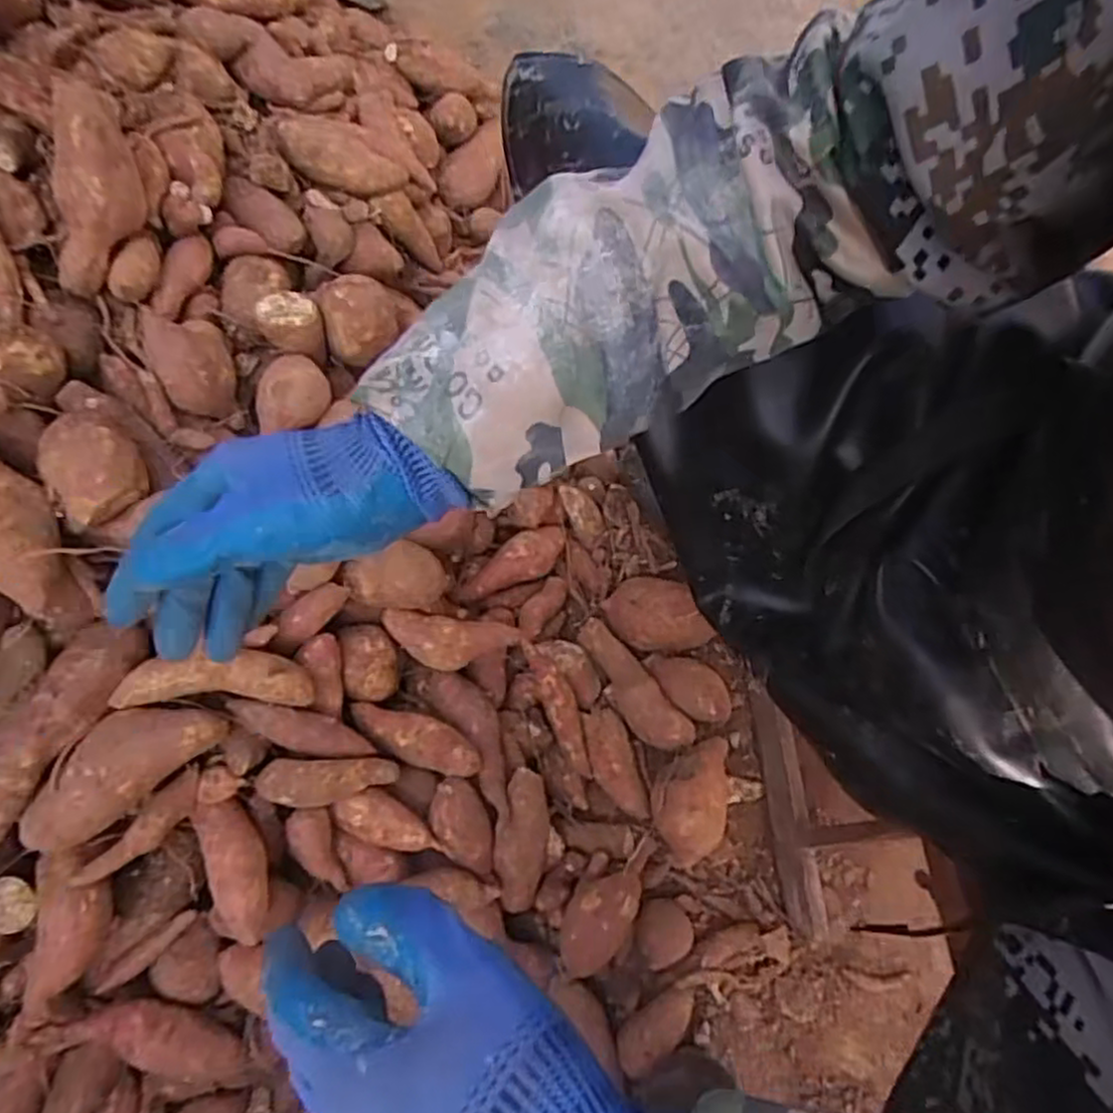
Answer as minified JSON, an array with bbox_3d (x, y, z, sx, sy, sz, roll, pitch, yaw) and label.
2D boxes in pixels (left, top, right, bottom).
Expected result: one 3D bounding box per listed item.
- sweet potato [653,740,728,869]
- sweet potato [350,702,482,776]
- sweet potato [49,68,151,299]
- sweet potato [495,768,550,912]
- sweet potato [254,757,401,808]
[{"bbox_3d":[0.126,0.226,0.705,0.068,0.058,0.119,12,64,3],"label":"sweet potato"},{"bbox_3d":[-0.123,0.159,0.646,0.120,0.035,0.039,26,66,9],"label":"sweet potato"},{"bbox_3d":[-0.350,-0.282,0.559,0.060,0.049,0.162,5,97,-1],"label":"sweet potato"},{"bbox_3d":[-0.030,0.248,0.645,0.045,0.034,0.130,3,101,-2],"label":"sweet potato"},{"bbox_3d":[-0.179,0.175,0.585,0.106,0.024,0.034,2,62,-25],"label":"sweet potato"}]

